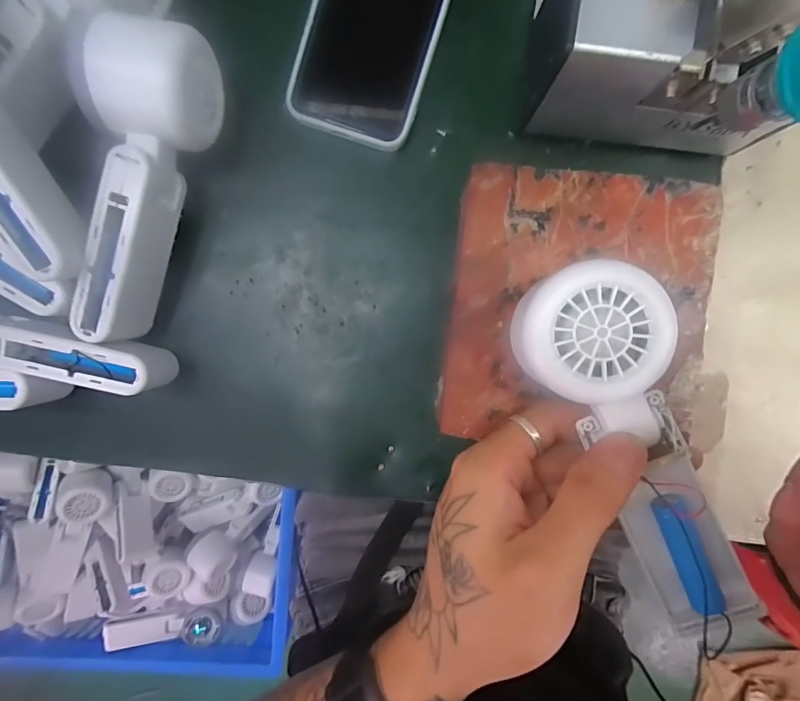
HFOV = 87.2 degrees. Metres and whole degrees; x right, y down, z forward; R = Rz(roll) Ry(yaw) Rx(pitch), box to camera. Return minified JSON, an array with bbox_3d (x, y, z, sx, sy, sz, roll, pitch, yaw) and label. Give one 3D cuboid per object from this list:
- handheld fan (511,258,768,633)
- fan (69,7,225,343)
[{"bbox_3d":[0.102,0.043,0.177,0.055,0.030,0.165,-27,103,2],"label":"handheld fan"},{"bbox_3d":[-0.144,-0.088,0.228,0.047,0.057,0.166,19,93,-1],"label":"fan"}]

